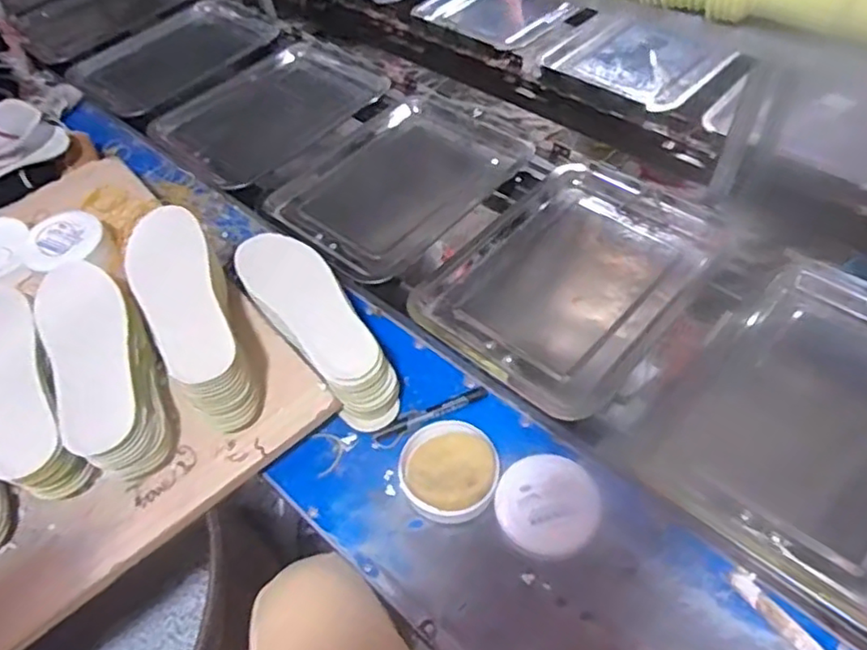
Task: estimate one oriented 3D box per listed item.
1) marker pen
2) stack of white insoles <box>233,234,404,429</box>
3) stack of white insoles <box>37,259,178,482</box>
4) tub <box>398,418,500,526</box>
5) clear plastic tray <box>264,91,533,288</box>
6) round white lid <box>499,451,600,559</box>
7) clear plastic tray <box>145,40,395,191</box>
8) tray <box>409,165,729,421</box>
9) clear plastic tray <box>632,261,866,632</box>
[{"bbox_3d":[-0.002,0.102,0.747,0.138,0.014,0.020,-21,52,-11],"label":"marker pen"},{"bbox_3d":[-0.144,0.000,0.774,0.087,0.126,0.264,-29,54,-17],"label":"stack of white insoles"},{"bbox_3d":[-0.353,0.031,0.689,0.089,0.090,0.274,-25,67,-14],"label":"stack of white insoles"},{"bbox_3d":[0.015,0.151,0.682,0.095,0.052,0.102,-3,51,4],"label":"tub"},{"bbox_3d":[-0.068,-0.206,0.971,0.287,0.065,0.363,35,62,29],"label":"clear plastic tray"},{"bbox_3d":[0.118,0.183,0.665,0.099,0.025,0.099,-3,51,4],"label":"round white lid"},{"bbox_3d":[-0.285,-0.364,1.127,0.286,0.067,0.344,35,62,29],"label":"clear plastic tray"},{"bbox_3d":[0.175,-0.052,0.820,0.259,0.063,0.348,33,61,28],"label":"tray"},{"bbox_3d":[0.405,0.099,0.669,0.266,0.068,0.347,35,62,29],"label":"clear plastic tray"}]

